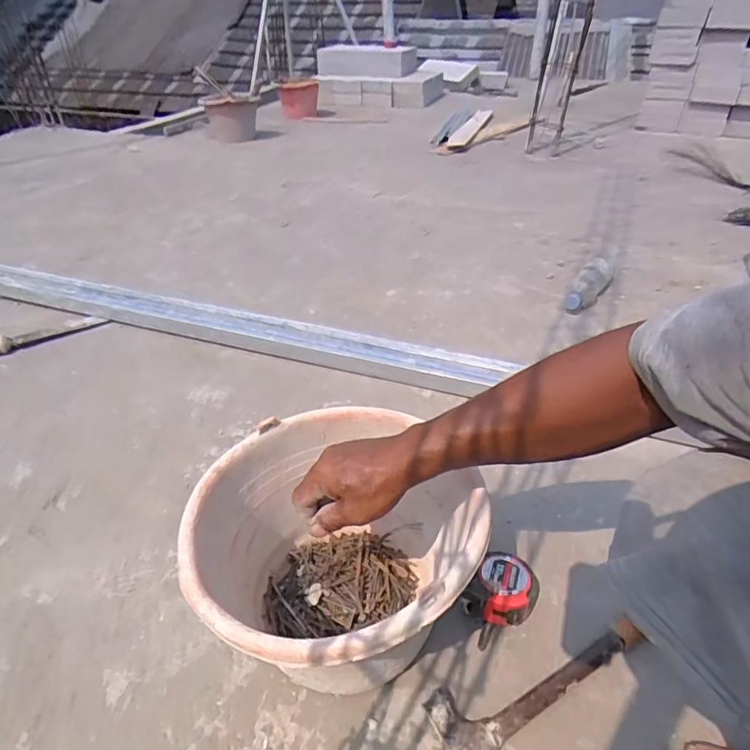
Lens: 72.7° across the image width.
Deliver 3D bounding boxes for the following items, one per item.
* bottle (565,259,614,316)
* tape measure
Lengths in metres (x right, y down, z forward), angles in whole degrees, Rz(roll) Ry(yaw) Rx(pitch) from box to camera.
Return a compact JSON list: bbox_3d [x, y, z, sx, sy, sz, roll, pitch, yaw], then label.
[{"bbox_3d":[0.512,-0.216,1.195,0.058,0.071,0.215,23,43,29],"label":"bottle"},{"bbox_3d":[0.145,0.258,0.581,0.067,0.055,0.095,22,42,29],"label":"tape measure"}]

